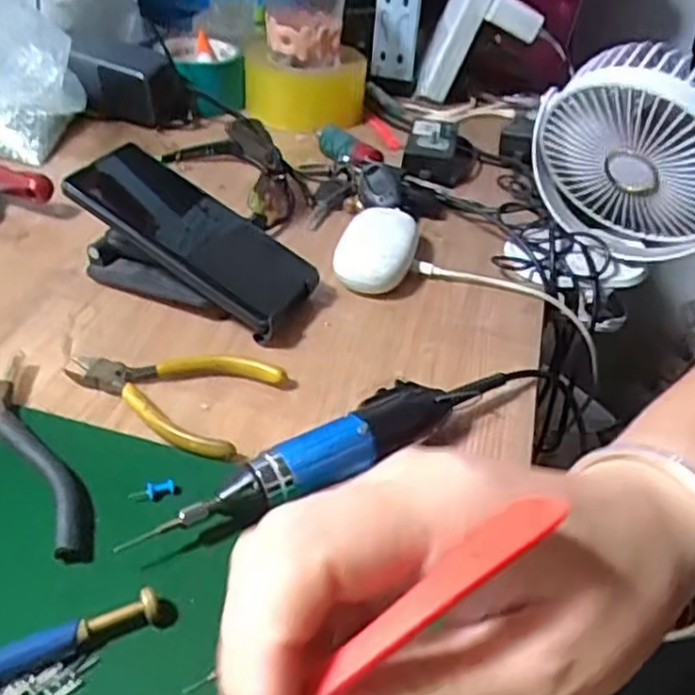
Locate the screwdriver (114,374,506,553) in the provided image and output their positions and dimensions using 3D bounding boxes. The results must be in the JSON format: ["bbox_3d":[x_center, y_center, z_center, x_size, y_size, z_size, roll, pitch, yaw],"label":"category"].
[{"bbox_3d":[-0.002,0.056,0.374,0.217,0.032,0.033,-24,47,-30],"label":"screwdriver"}]

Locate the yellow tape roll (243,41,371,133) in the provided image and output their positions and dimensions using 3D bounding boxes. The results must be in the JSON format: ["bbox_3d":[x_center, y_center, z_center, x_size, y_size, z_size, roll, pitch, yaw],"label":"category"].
[{"bbox_3d":[-0.046,-0.302,0.792,0.133,0.056,0.134,2,39,-3],"label":"yellow tape roll"}]

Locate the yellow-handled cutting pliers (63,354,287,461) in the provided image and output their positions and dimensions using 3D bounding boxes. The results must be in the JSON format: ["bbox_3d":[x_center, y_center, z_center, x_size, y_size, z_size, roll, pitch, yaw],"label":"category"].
[{"bbox_3d":[-0.109,0.022,0.426,0.125,0.015,0.076,17,41,14],"label":"yellow-handled cutting pliers"}]

